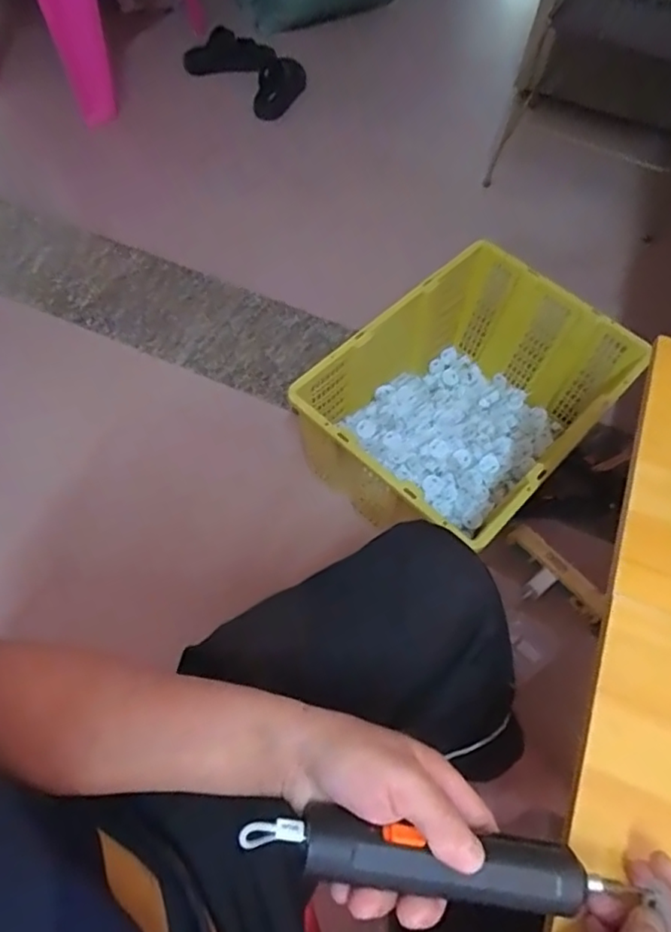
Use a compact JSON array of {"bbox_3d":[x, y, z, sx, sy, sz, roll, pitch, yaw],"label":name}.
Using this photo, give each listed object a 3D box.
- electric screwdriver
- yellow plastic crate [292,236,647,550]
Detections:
[{"bbox_3d":[0.069,0.223,0.335,0.238,0.033,0.033,12,61,-7],"label":"electric screwdriver"},{"bbox_3d":[0.202,-0.095,0.998,0.377,0.241,0.468,38,67,19],"label":"yellow plastic crate"}]

